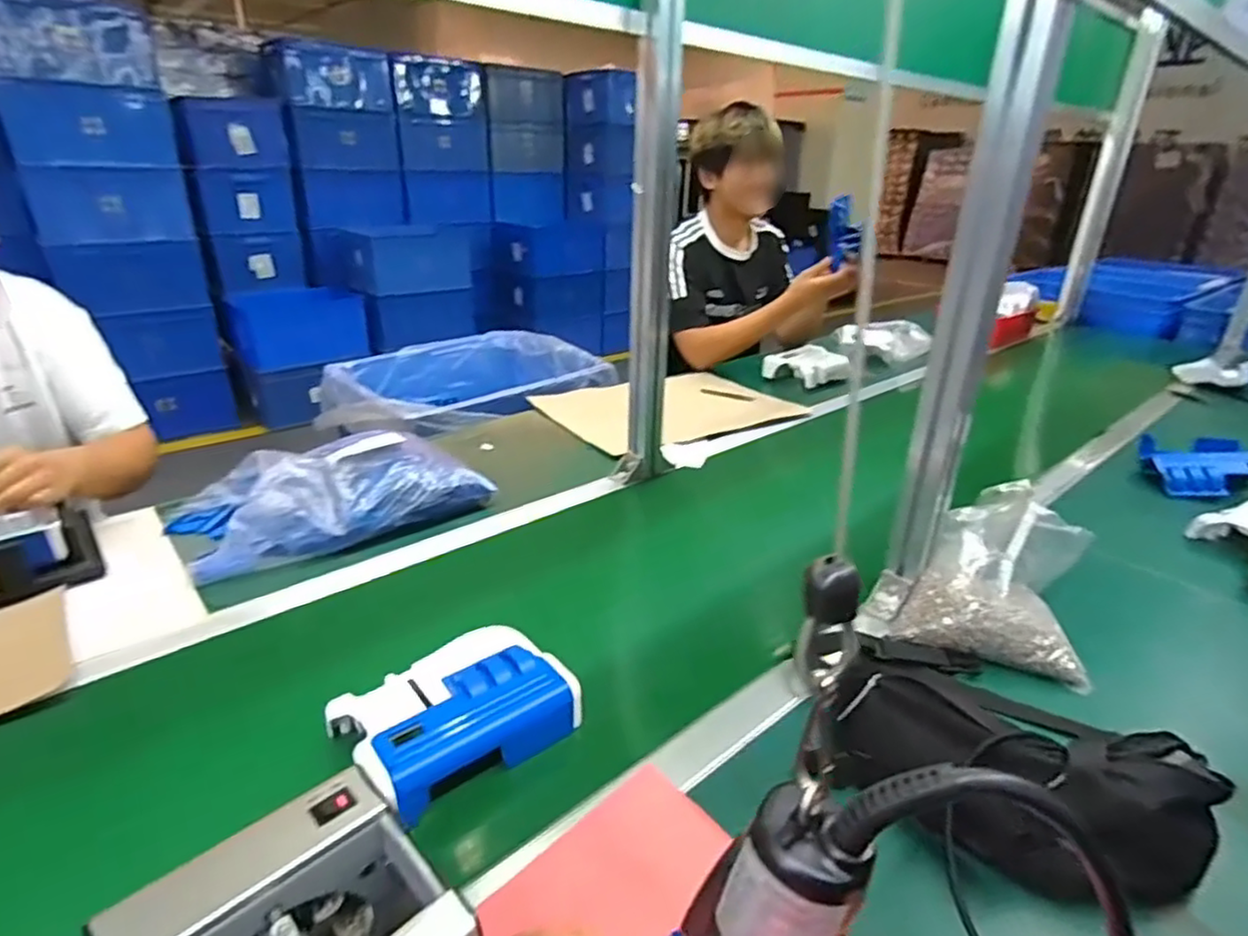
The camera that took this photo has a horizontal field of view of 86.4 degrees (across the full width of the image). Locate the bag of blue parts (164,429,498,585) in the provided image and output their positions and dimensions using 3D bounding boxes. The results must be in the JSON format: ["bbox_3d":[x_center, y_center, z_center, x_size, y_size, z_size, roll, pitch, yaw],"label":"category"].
[{"bbox_3d":[-0.394,0.027,0.907,0.378,0.081,0.212,-15,30,-32],"label":"bag of blue parts"}]

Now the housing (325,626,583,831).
[{"bbox_3d":[-0.145,0.206,0.569,0.172,0.055,0.132,-20,33,-38],"label":"housing"}]

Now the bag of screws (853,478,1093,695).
[{"bbox_3d":[0.385,0.107,0.710,0.213,0.140,0.159,10,26,17],"label":"bag of screws"}]

